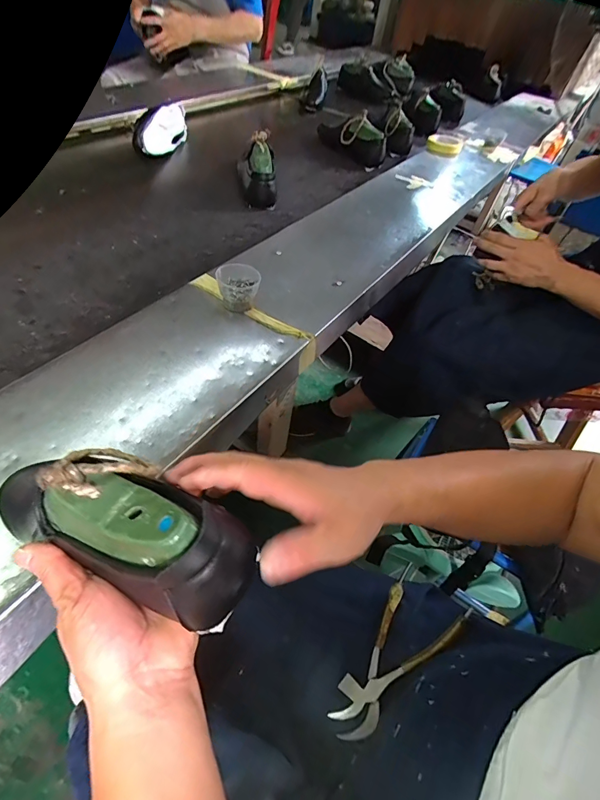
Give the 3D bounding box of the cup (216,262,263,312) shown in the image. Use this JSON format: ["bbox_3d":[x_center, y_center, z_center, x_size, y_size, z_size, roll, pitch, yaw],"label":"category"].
[{"bbox_3d":[-0.090,-0.166,0.582,0.064,0.053,0.056,-3,52,-12],"label":"cup"}]

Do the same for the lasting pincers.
[{"bbox_3d":[0.104,0.285,0.443,0.190,0.042,0.081,-34,63,-30],"label":"lasting pincers"}]

